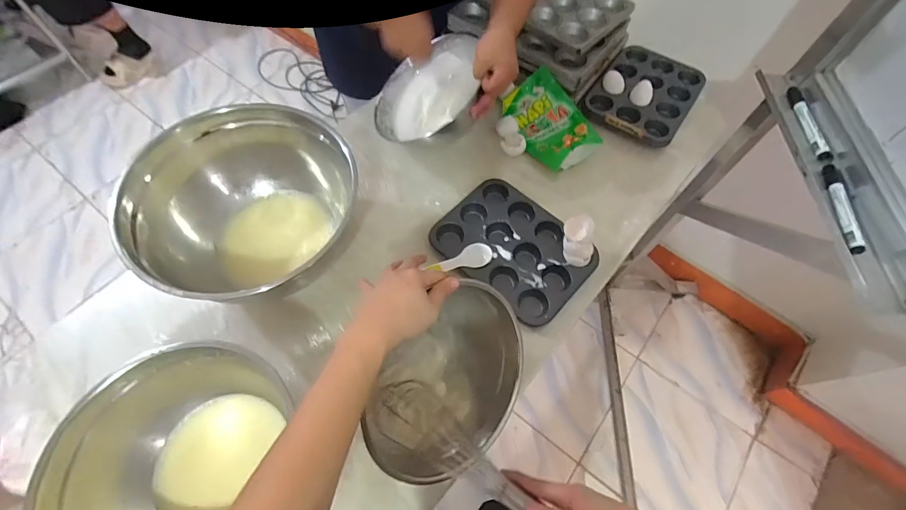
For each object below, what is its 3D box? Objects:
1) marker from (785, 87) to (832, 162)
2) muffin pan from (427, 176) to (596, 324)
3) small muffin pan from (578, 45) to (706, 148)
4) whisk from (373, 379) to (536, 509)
[{"bbox_3d":[0.535,-0.199,0.598,0.024,0.014,0.136,1,63,-1],"label":"marker"},{"bbox_3d":[0.105,-0.013,0.686,0.251,0.025,0.183,41,69,17],"label":"muffin pan"},{"bbox_3d":[0.408,-0.342,0.850,0.194,0.039,0.247,33,67,14],"label":"small muffin pan"},{"bbox_3d":[0.033,0.226,0.415,0.345,0.063,0.066,17,58,46],"label":"whisk"}]

